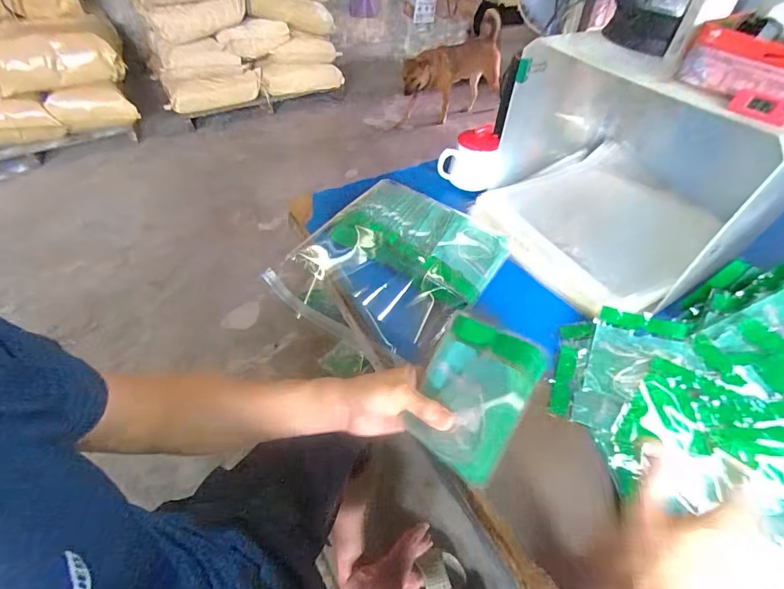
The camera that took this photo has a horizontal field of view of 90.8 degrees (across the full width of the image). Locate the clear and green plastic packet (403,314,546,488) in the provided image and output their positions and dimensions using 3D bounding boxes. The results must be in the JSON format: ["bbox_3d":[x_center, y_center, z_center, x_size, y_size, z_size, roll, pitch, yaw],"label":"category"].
[{"bbox_3d":[0.079,0.099,0.383,0.116,0.023,0.136,22,81,50],"label":"clear and green plastic packet"}]

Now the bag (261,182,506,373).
[{"bbox_3d":[-0.003,-0.045,0.619,0.280,0.085,0.289,30,54,24],"label":"bag"}]

